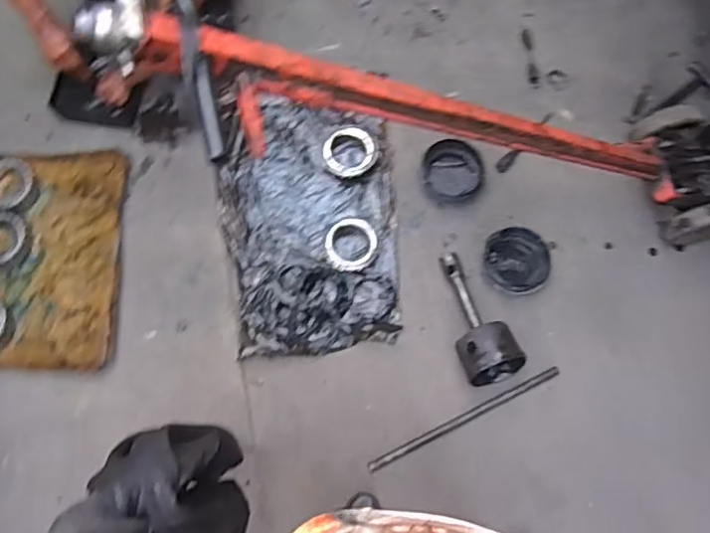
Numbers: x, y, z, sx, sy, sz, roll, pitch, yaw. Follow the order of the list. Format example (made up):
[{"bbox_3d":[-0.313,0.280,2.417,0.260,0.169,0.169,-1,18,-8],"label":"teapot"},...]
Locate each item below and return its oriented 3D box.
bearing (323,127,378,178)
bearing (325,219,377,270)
[{"bbox_3d":[-0.014,-0.300,1.570,0.136,0.026,0.136,0,74,0],"label":"bearing"},{"bbox_3d":[-0.010,-0.056,1.503,0.128,0.024,0.134,0,74,0],"label":"bearing"}]

